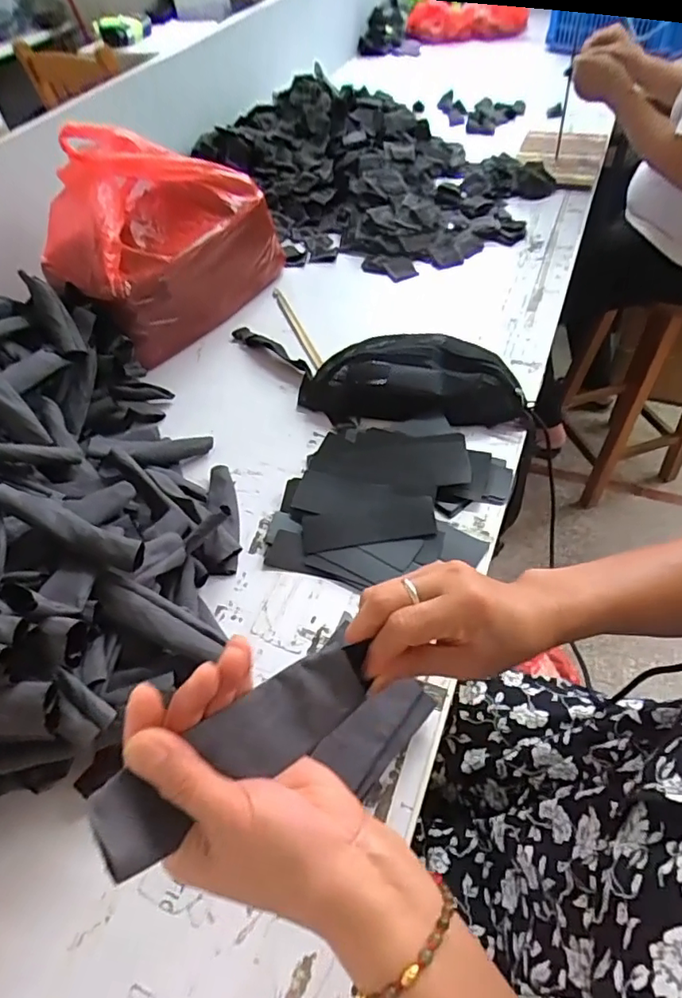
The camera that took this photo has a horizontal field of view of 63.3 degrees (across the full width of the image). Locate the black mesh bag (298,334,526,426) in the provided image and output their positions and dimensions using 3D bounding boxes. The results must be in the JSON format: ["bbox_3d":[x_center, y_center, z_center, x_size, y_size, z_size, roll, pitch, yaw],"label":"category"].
[{"bbox_3d":[0.089,-0.163,0.746,0.291,0.082,0.118,4,51,9],"label":"black mesh bag"}]

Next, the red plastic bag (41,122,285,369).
[{"bbox_3d":[-0.270,-0.404,0.835,0.179,0.247,0.339,27,58,25],"label":"red plastic bag"}]

